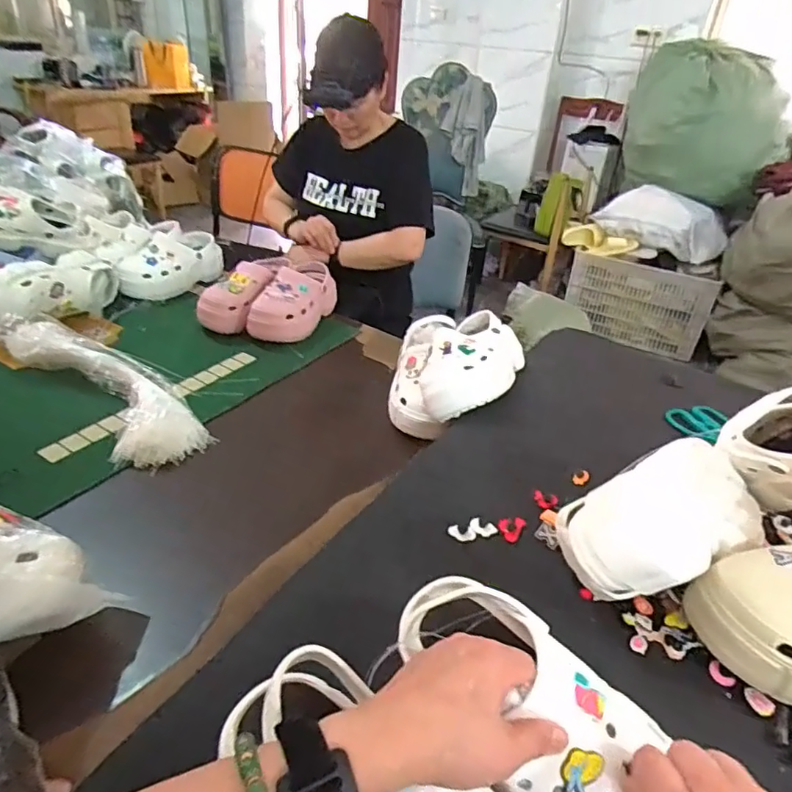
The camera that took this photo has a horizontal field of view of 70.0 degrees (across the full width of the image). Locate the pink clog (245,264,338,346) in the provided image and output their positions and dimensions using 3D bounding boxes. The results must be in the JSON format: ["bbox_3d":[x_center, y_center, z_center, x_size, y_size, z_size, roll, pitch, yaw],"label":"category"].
[{"bbox_3d":[-0.210,-0.199,1.194,0.106,0.105,0.225,16,35,17],"label":"pink clog"}]

